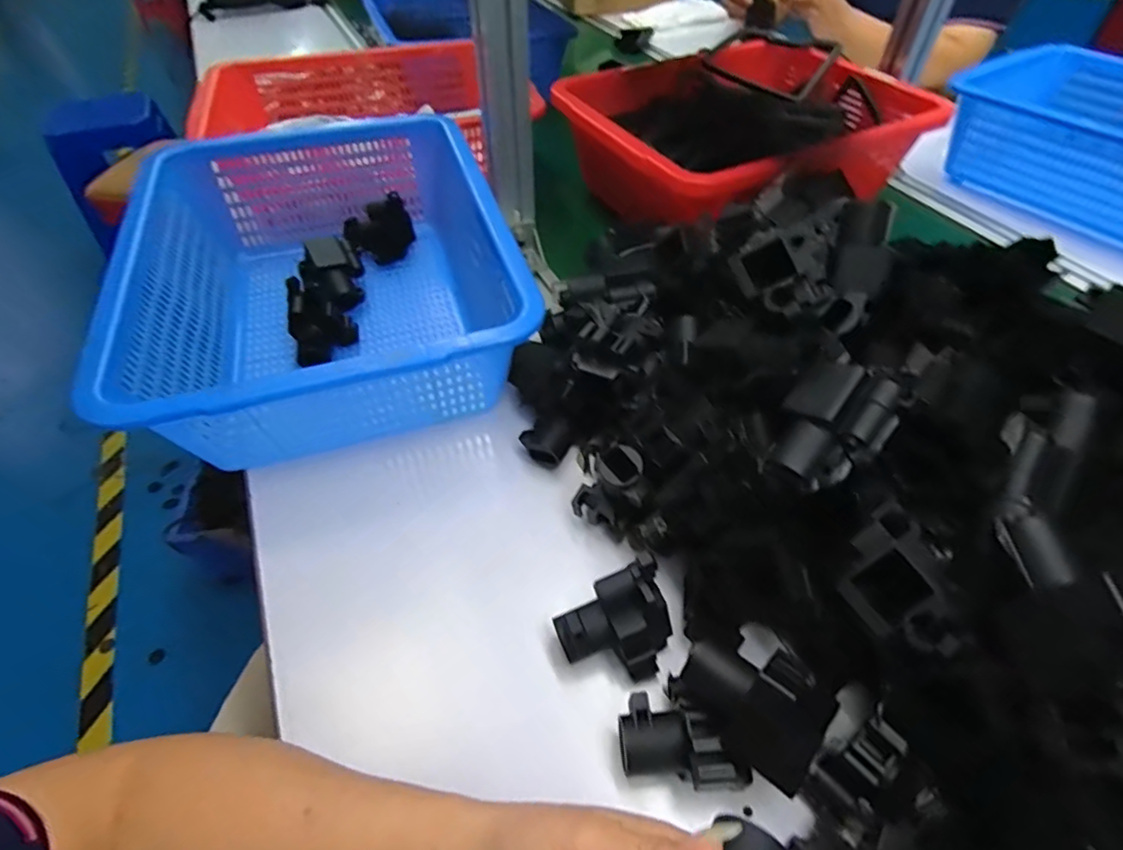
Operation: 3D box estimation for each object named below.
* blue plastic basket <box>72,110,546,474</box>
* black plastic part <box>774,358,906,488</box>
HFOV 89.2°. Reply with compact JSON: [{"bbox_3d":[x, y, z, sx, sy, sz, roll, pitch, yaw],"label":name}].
[{"bbox_3d":[-0.212,-0.134,0.527,0.298,0.127,0.392,-12,49,-10],"label":"blue plastic basket"},{"bbox_3d":[0.156,0.002,0.326,0.056,0.033,0.074,25,90,35],"label":"black plastic part"}]

